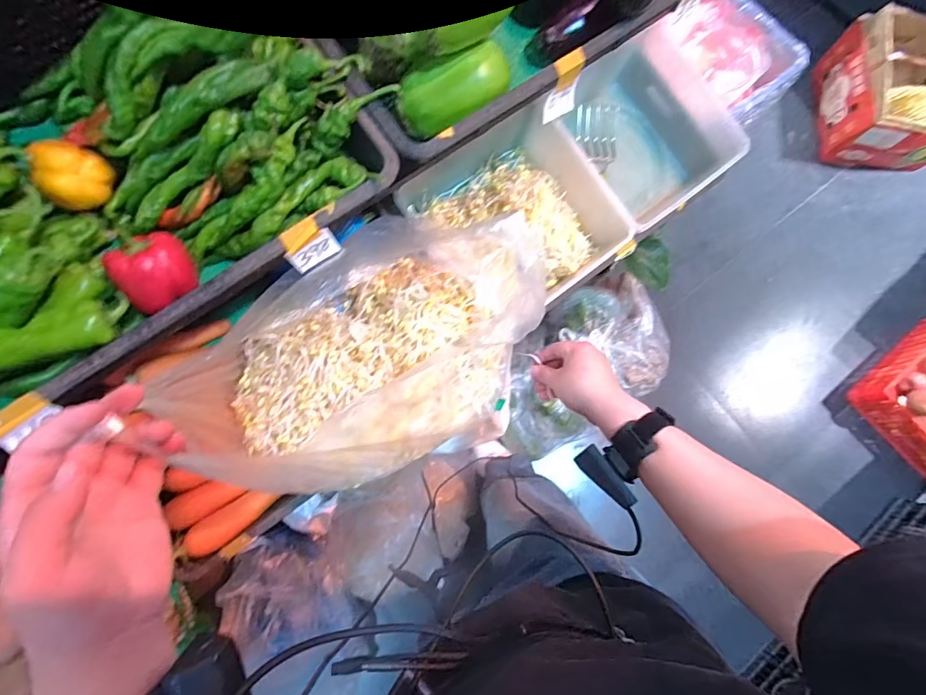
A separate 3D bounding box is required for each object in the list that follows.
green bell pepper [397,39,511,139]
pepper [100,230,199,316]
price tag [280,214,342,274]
[{"bbox_3d":[-0.009,-0.320,0.538,0.142,0.055,0.056,-23,78,-6],"label":"green bell pepper"},{"bbox_3d":[-0.331,-0.083,0.461,0.066,0.059,0.080,35,78,7],"label":"pepper"},{"bbox_3d":[-0.181,-0.121,0.509,0.059,0.066,0.018,-38,80,-9],"label":"price tag"}]

